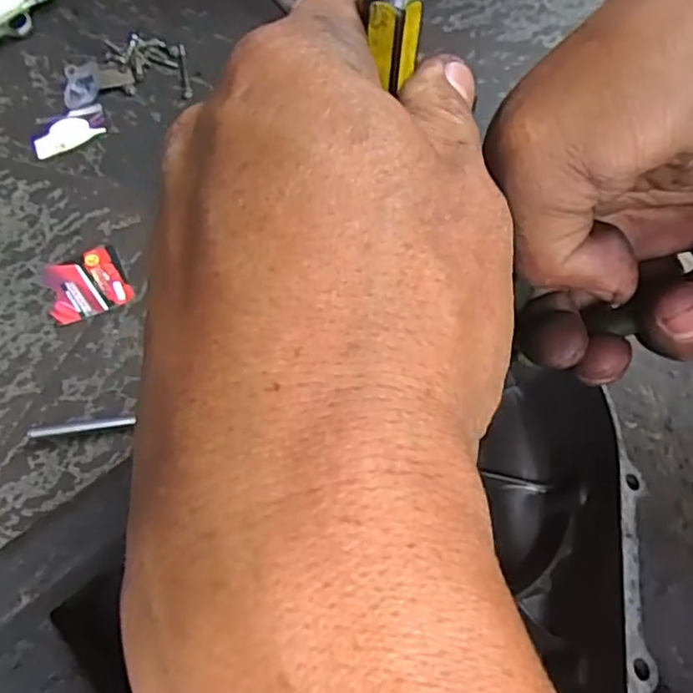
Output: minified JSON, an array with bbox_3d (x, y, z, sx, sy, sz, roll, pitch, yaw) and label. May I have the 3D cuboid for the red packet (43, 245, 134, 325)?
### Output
[{"bbox_3d":[-0.211,-0.052,0.543,0.062,0.004,0.067,-21,57,-9],"label":"red packet"}]

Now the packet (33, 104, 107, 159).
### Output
[{"bbox_3d":[-0.270,-0.212,0.650,0.074,0.011,0.048,-29,58,-14],"label":"packet"}]

